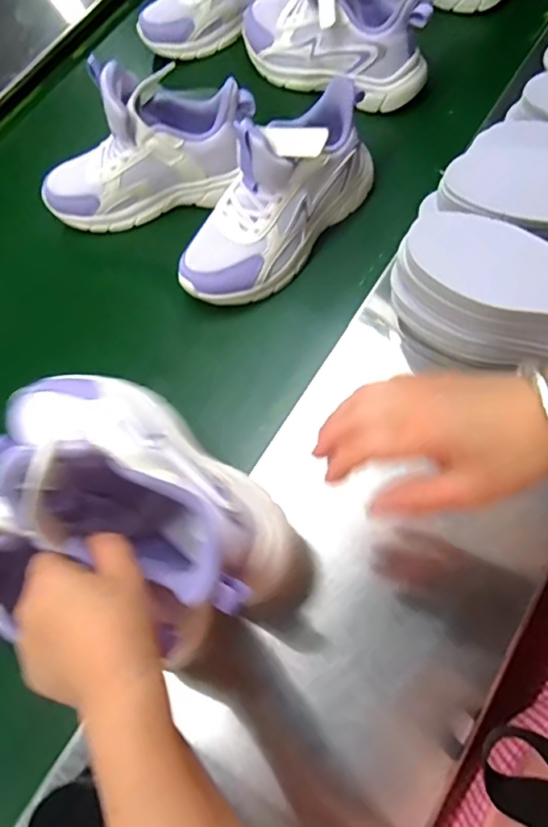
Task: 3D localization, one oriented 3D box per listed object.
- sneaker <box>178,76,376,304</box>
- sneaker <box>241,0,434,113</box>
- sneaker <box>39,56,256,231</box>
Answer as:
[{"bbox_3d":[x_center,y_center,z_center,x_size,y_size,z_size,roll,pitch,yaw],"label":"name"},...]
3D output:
[{"bbox_3d":[0.004,-0.211,0.527,0.083,0.144,0.225,39,76,15],"label":"sneaker"},{"bbox_3d":[0.061,-0.441,0.624,0.233,0.115,0.087,35,76,14],"label":"sneaker"},{"bbox_3d":[-0.142,-0.283,0.576,0.224,0.130,0.093,-9,70,-1],"label":"sneaker"}]

